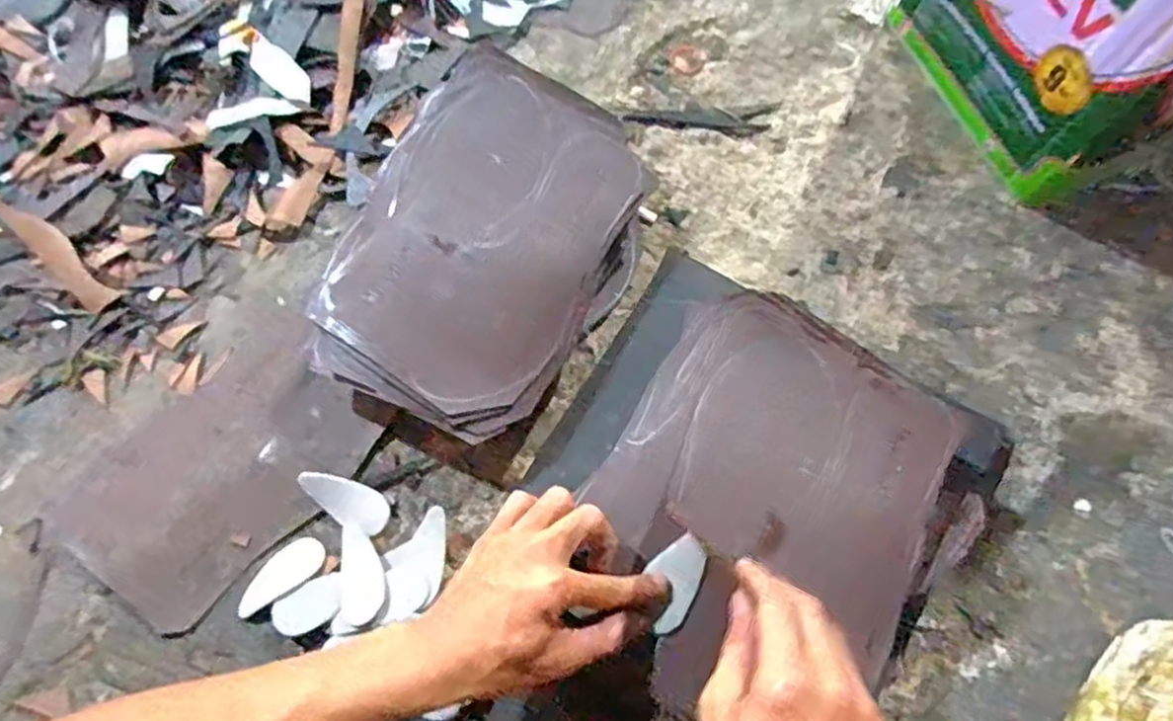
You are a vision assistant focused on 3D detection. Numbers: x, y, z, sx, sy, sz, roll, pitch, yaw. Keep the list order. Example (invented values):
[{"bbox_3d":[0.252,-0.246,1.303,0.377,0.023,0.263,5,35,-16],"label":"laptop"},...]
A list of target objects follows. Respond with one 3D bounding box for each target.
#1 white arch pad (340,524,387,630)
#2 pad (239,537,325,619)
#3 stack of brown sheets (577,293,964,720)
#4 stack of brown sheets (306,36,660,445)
[{"bbox_3d":[-0.159,0.150,0.515,0.033,0.014,0.067,-10,72,-3],"label":"white arch pad"},{"bbox_3d":[-0.220,0.154,0.522,0.069,0.005,0.028,-38,76,-11],"label":"pad"},{"bbox_3d":[0.113,0.101,0.480,0.205,0.019,0.273,29,75,9],"label":"stack of brown sheets"},{"bbox_3d":[-0.074,-0.089,0.581,0.195,0.078,0.289,25,74,8],"label":"stack of brown sheets"}]

